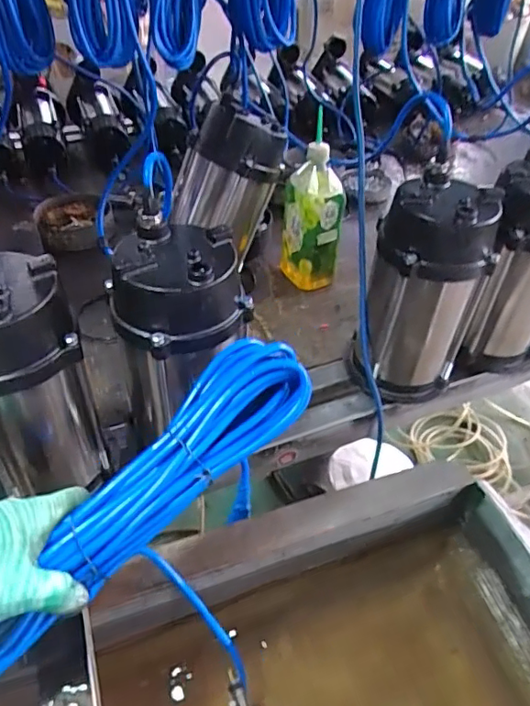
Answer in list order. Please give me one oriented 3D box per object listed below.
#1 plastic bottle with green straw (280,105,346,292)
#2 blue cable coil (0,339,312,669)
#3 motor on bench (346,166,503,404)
[{"bbox_3d":[0.069,-0.203,0.819,0.073,0.211,0.084,-18,47,-19],"label":"plastic bottle with green straw"},{"bbox_3d":[-0.105,0.119,0.434,0.356,0.051,0.073,-42,56,-16],"label":"blue cable coil"},{"bbox_3d":[0.184,-0.069,0.647,0.119,0.258,0.114,-12,45,-13],"label":"motor on bench"}]

